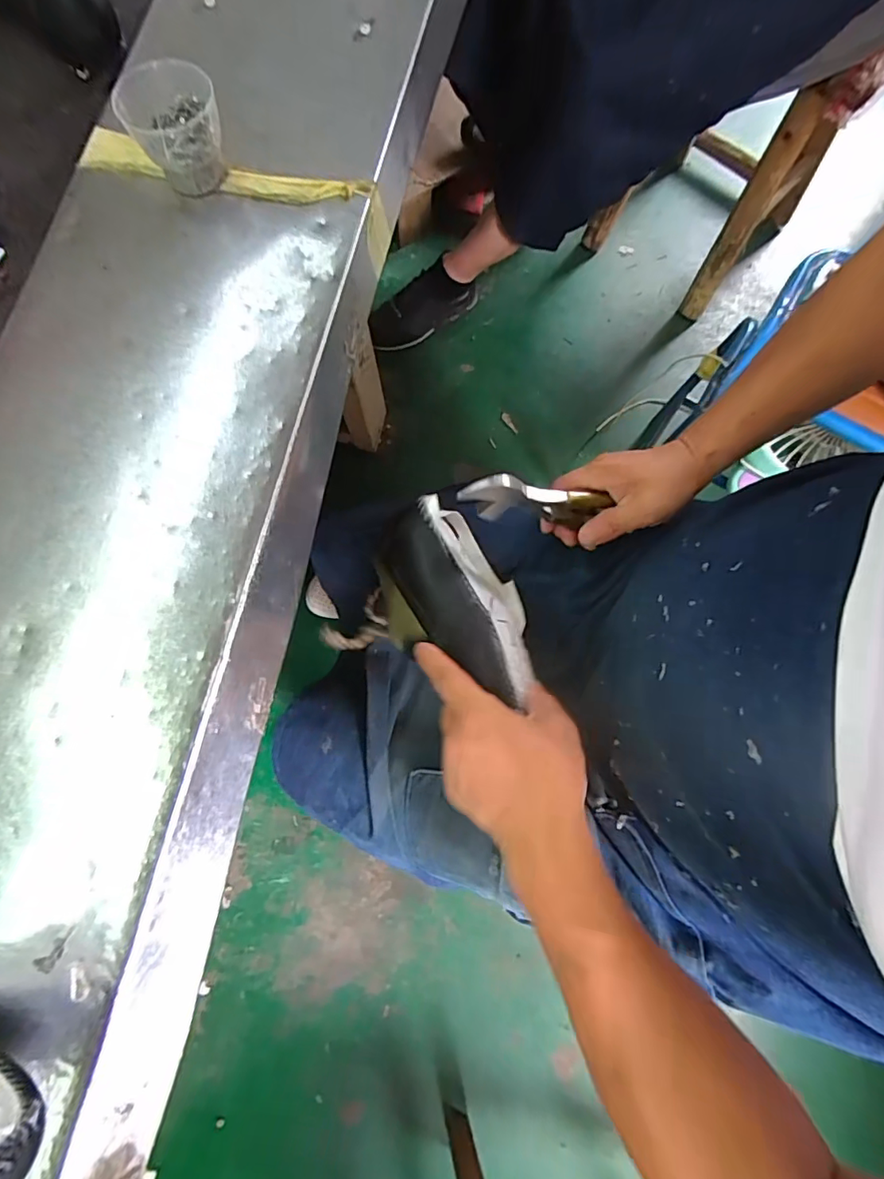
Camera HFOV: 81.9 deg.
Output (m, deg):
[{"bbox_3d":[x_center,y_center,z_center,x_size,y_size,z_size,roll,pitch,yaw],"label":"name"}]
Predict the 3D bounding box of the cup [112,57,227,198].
[{"bbox_3d":[-0.182,-0.317,0.353,0.061,0.051,0.053,-26,81,-5],"label":"cup"}]

